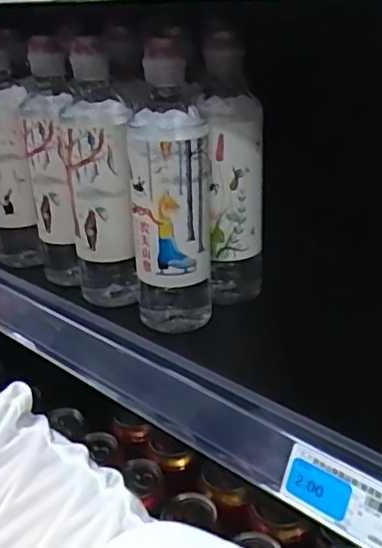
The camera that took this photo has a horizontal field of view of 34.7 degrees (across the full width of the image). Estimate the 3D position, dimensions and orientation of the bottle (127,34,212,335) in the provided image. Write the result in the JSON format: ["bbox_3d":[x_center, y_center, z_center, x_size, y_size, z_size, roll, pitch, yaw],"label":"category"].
[{"bbox_3d":[-0.017,-0.064,0.501,0.064,0.234,0.059,-4,28,1],"label":"bottle"}]

